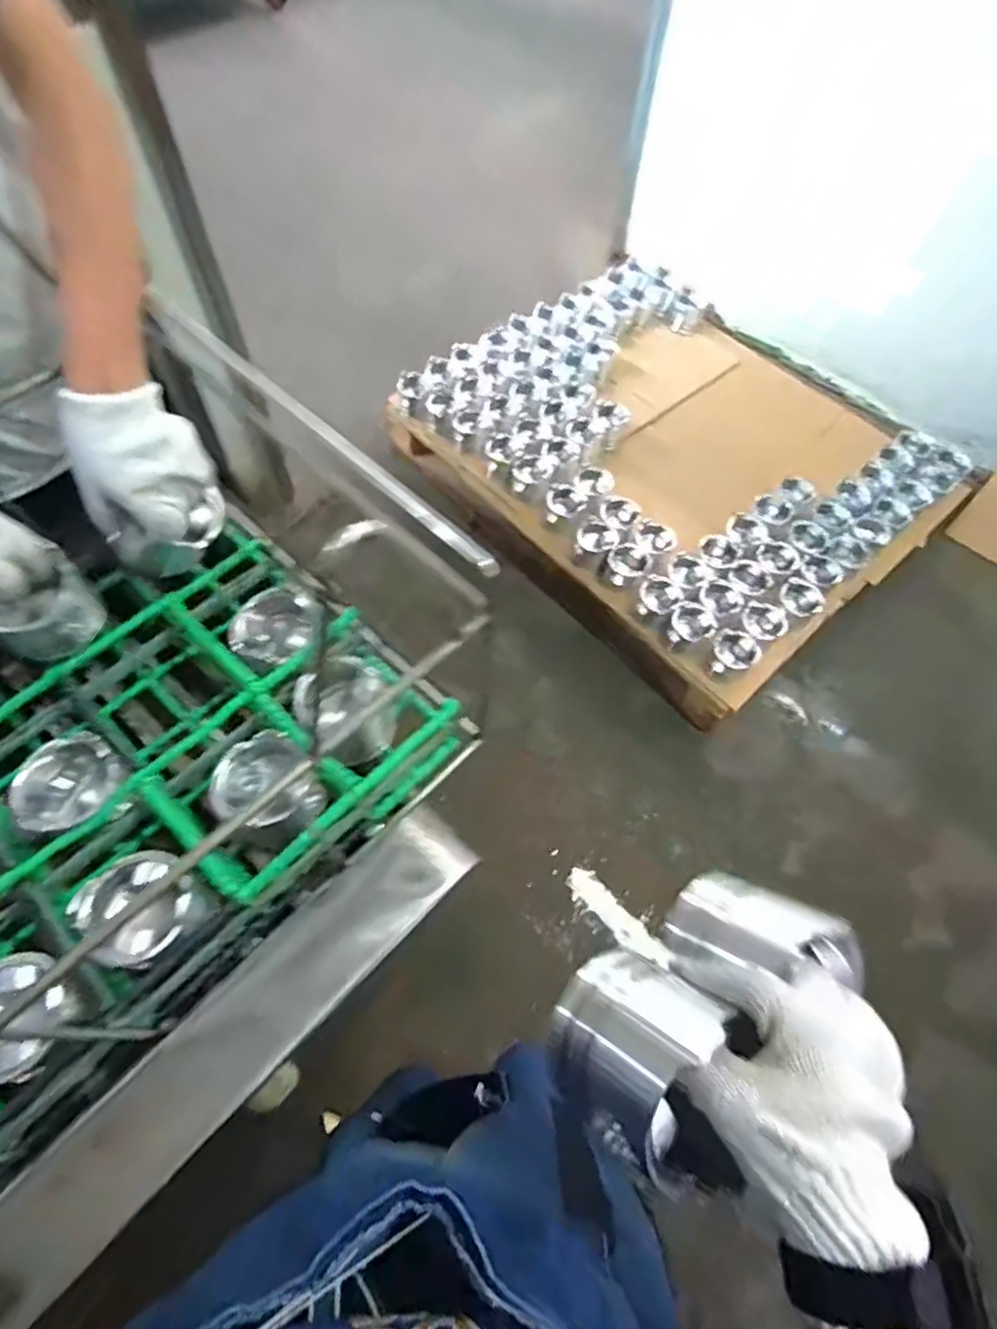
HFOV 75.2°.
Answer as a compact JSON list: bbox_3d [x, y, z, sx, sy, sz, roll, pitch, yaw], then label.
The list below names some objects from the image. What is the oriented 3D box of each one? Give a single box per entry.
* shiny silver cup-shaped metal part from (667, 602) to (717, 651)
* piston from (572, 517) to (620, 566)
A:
[{"bbox_3d":[0.416,-0.081,1.413,0.100,0.084,0.090,1,61,-2],"label":"shiny silver cup-shaped metal part"},{"bbox_3d":[0.225,-0.281,1.504,0.096,0.067,0.090,18,62,7],"label":"piston"}]

